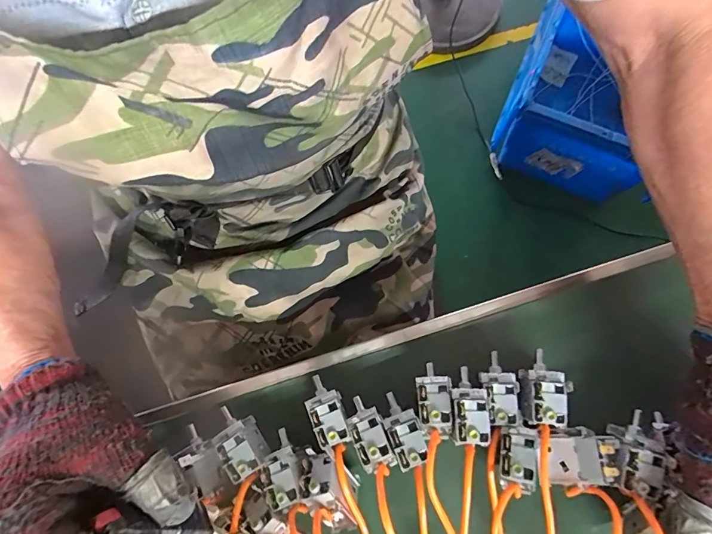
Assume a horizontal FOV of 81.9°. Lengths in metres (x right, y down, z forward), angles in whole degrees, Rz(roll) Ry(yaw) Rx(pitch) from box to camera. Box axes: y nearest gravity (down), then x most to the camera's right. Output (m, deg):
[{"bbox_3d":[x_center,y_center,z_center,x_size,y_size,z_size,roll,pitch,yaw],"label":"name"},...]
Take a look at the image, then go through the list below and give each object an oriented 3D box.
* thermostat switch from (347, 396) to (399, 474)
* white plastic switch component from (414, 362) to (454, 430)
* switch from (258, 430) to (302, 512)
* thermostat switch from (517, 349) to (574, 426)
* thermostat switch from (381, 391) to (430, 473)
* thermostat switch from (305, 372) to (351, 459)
[{"bbox_3d":[0.009,0.123,0.301,0.024,0.016,0.051,-23,76,-5],"label":"thermostat switch"},{"bbox_3d":[0.059,0.097,0.310,0.024,0.013,0.045,-8,52,4],"label":"white plastic switch component"},{"bbox_3d":[-0.055,0.149,0.294,0.026,0.009,0.040,-25,56,-7],"label":"switch"},{"bbox_3d":[0.143,0.093,0.317,0.025,0.039,0.054,4,76,2],"label":"thermostat switch"},{"bbox_3d":[0.035,0.121,0.307,0.025,0.019,0.051,-23,76,-5],"label":"thermostat switch"},{"bbox_3d":[-0.023,0.112,0.313,0.027,0.024,0.052,-14,76,-2],"label":"thermostat switch"}]

